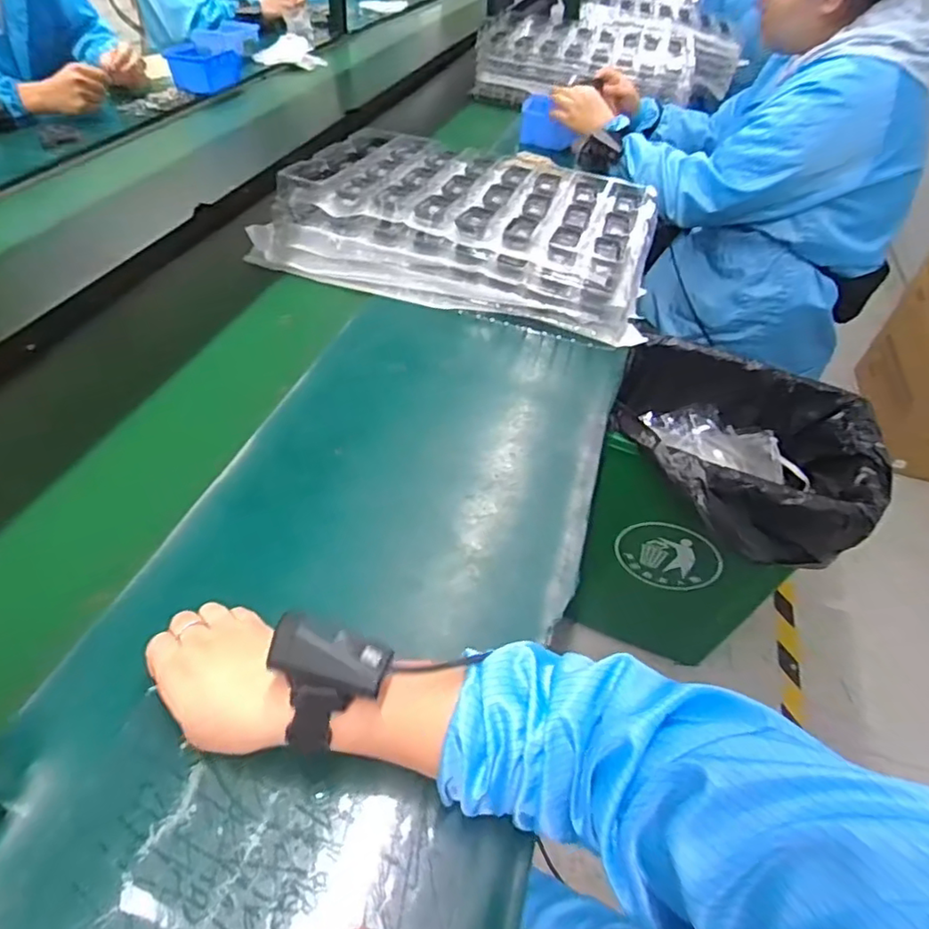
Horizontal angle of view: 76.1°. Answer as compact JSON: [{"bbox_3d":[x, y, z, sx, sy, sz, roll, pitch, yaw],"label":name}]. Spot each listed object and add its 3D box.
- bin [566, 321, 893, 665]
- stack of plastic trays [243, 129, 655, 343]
[{"bbox_3d":[0.415,0.109,1.121,0.403,0.546,0.370,21,47,14],"label":"bin"},{"bbox_3d":[0.002,-0.371,0.905,0.549,0.098,0.334,14,46,7],"label":"stack of plastic trays"}]

